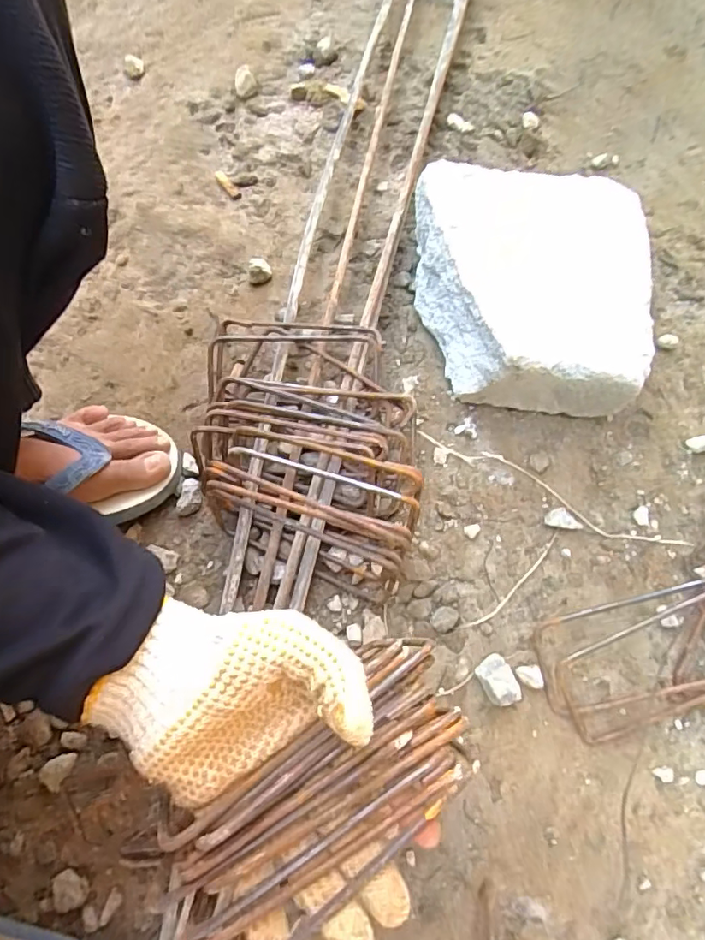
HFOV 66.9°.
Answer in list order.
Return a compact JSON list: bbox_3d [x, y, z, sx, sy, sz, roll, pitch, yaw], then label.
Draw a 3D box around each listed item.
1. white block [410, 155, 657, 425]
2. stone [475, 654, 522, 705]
[{"bbox_3d":[0.143,-0.157,0.465,0.191,0.093,0.198,9,71,5],"label":"white block"},{"bbox_3d":[0.108,0.157,0.397,0.023,0.024,0.033,-26,72,-7],"label":"stone"}]

